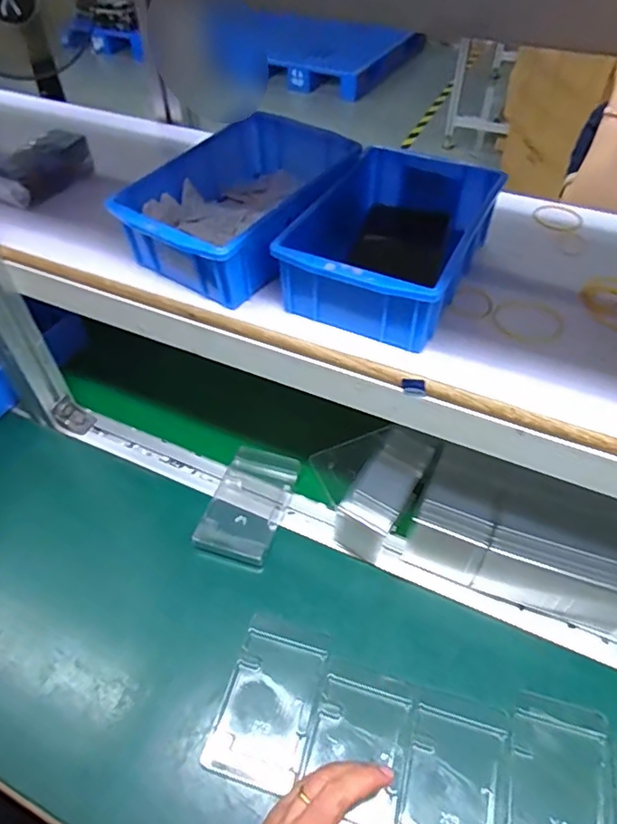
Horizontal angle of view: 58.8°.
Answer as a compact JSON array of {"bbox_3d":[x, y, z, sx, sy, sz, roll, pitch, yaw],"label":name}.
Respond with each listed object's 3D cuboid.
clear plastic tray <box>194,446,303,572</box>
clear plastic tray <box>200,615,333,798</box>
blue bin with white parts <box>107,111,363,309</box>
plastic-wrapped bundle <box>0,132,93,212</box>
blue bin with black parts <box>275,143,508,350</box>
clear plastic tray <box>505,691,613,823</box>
[{"bbox_3d":[-0.063,0.099,0.597,0.078,0.013,0.137,15,51,13],"label":"clear plastic tray"},{"bbox_3d":[-0.033,0.246,0.470,0.075,0.010,0.123,13,50,11],"label":"clear plastic tray"},{"bbox_3d":[-0.059,-0.187,0.498,0.138,0.068,0.205,31,56,24],"label":"blue bin with white parts"},{"bbox_3d":[-0.289,-0.261,0.587,0.052,0.041,0.115,21,52,18],"label":"plastic-wrapped bundle"},{"bbox_3d":[0.072,-0.147,0.467,0.130,0.062,0.204,21,52,18],"label":"blue bin with black parts"},{"bbox_3d":[0.195,0.293,0.426,0.076,0.008,0.127,12,50,11],"label":"clear plastic tray"}]

